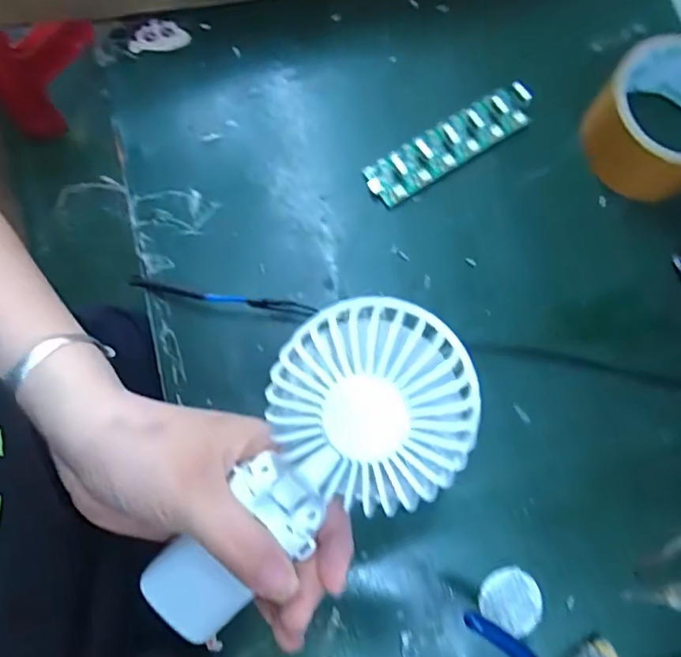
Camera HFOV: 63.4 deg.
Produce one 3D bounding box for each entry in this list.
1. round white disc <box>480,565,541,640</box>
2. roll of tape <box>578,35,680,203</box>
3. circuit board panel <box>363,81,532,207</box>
[{"bbox_3d":[0.094,0.149,0.302,0.035,0.004,0.031,30,77,6],"label":"round white disc"},{"bbox_3d":[0.207,-0.133,0.353,0.085,0.052,0.086,0,76,-1],"label":"roll of tape"},{"bbox_3d":[0.072,-0.121,0.362,0.118,0.010,0.031,-30,87,-4],"label":"circuit board panel"}]

